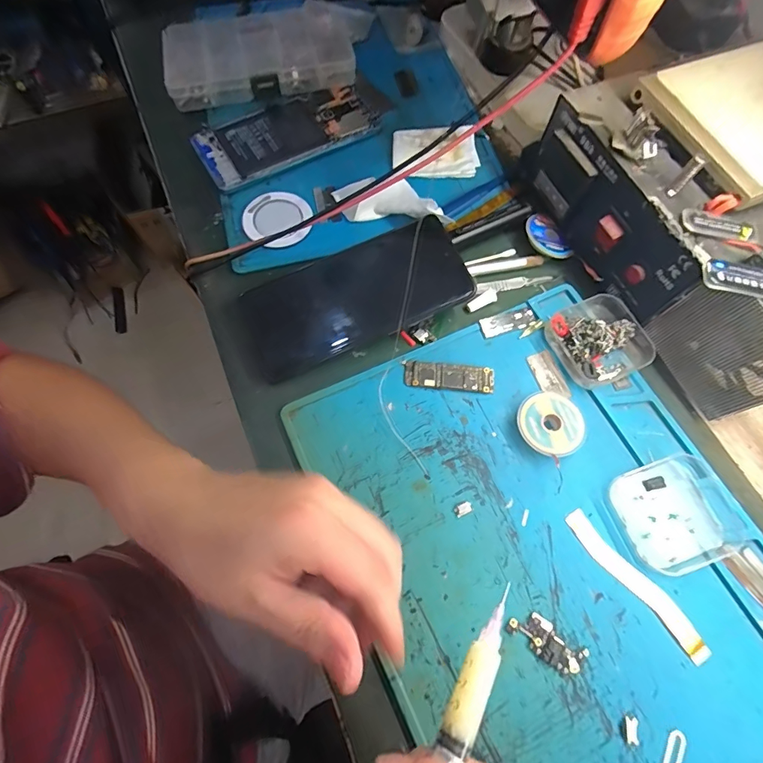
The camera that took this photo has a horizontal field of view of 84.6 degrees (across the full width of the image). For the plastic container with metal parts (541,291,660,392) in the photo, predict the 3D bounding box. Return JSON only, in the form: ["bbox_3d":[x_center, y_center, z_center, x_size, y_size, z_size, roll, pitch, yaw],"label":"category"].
[{"bbox_3d":[0.160,-0.032,0.307,0.062,0.021,0.062,-24,71,-9],"label":"plastic container with metal parts"}]

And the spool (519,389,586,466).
[{"bbox_3d":[0.116,0.030,0.288,0.043,0.012,0.044,0,69,0],"label":"spool"}]

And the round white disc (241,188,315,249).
[{"bbox_3d":[-0.087,-0.137,0.353,0.057,0.011,0.051,-28,72,-10],"label":"round white disc"}]

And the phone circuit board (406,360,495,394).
[{"bbox_3d":[0.049,-0.003,0.305,0.064,0.005,0.020,4,69,2],"label":"phone circuit board"}]

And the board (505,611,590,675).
[{"bbox_3d":[0.096,0.151,0.244,0.045,0.004,0.019,32,73,12],"label":"board"}]

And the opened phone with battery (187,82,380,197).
[{"bbox_3d":[-0.085,-0.229,0.386,0.164,0.012,0.071,-29,72,-10],"label":"opened phone with battery"}]

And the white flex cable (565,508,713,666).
[{"bbox_3d":[0.156,0.123,0.256,0.017,0.004,0.101,-39,74,-13],"label":"white flex cable"}]

